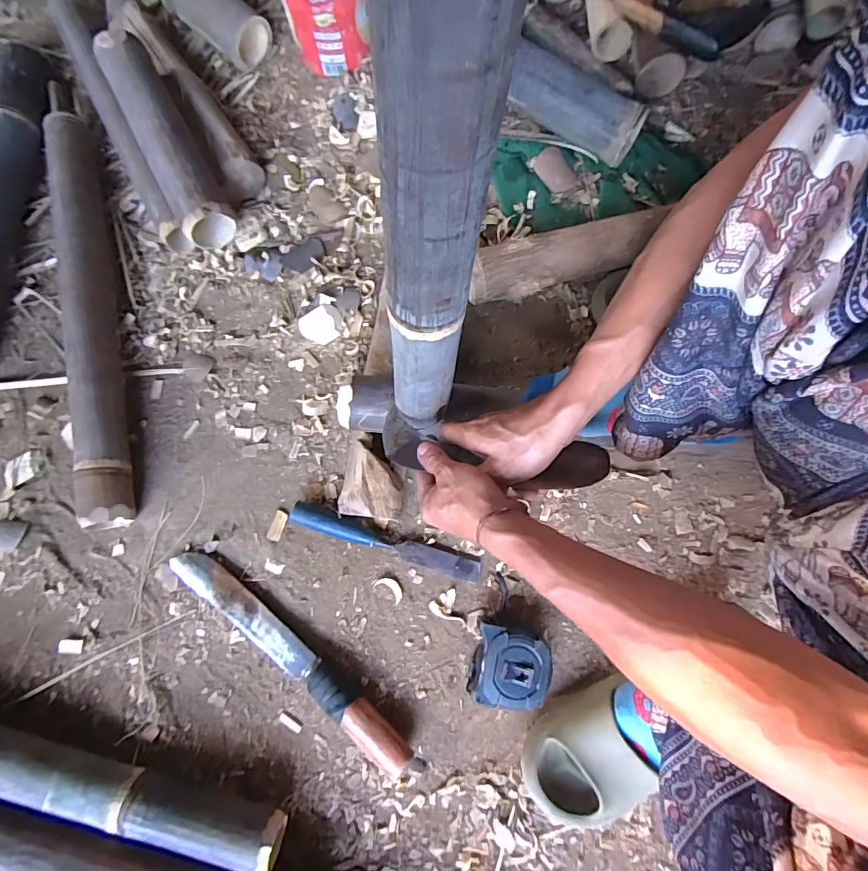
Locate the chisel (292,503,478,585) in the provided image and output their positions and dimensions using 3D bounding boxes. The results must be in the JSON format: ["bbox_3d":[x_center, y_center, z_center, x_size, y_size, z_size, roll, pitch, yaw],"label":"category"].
[{"bbox_3d":[-0.058,0.125,0.537,0.229,0.026,0.027,17,78,4],"label":"chisel"}]

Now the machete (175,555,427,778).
[{"bbox_3d":[-0.163,0.247,0.507,0.363,0.038,0.047,37,80,8],"label":"machete"}]

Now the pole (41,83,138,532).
[{"bbox_3d":[-0.464,-0.181,0.612,0.056,0.076,0.608,-15,77,-3],"label":"pole"}]

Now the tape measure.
[{"bbox_3d":[0.083,0.251,0.495,0.079,0.040,0.077,13,77,3],"label":"tape measure"}]

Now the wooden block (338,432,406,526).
[{"bbox_3d":[-0.070,0.052,0.545,0.071,0.049,0.096,10,77,3],"label":"wooden block"}]

